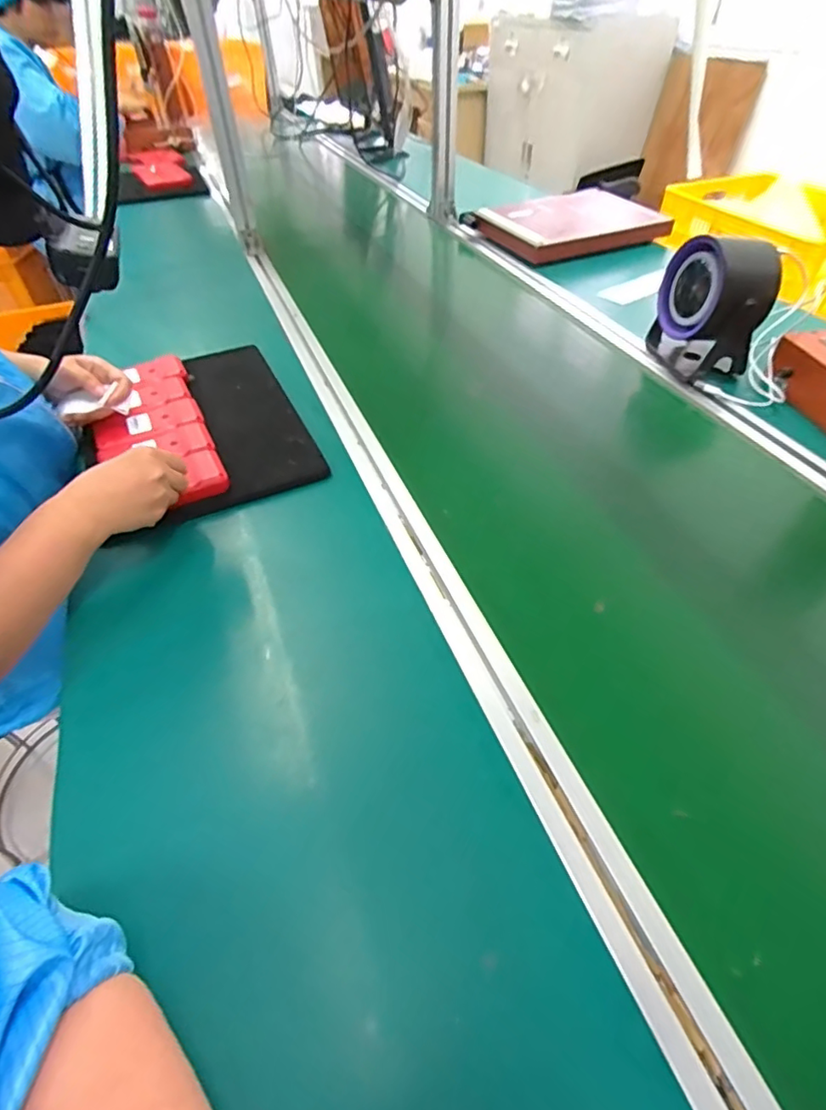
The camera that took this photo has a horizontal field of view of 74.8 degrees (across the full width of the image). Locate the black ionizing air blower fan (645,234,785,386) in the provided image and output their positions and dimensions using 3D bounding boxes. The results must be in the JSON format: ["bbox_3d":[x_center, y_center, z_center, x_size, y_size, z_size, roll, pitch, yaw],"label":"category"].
[{"bbox_3d":[0.393,-0.323,0.721,0.085,0.172,0.133,-7,47,-9],"label":"black ionizing air blower fan"}]

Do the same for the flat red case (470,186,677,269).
[{"bbox_3d":[0.338,-0.697,1.137,0.370,0.048,0.297,-21,51,-21],"label":"flat red case"}]

